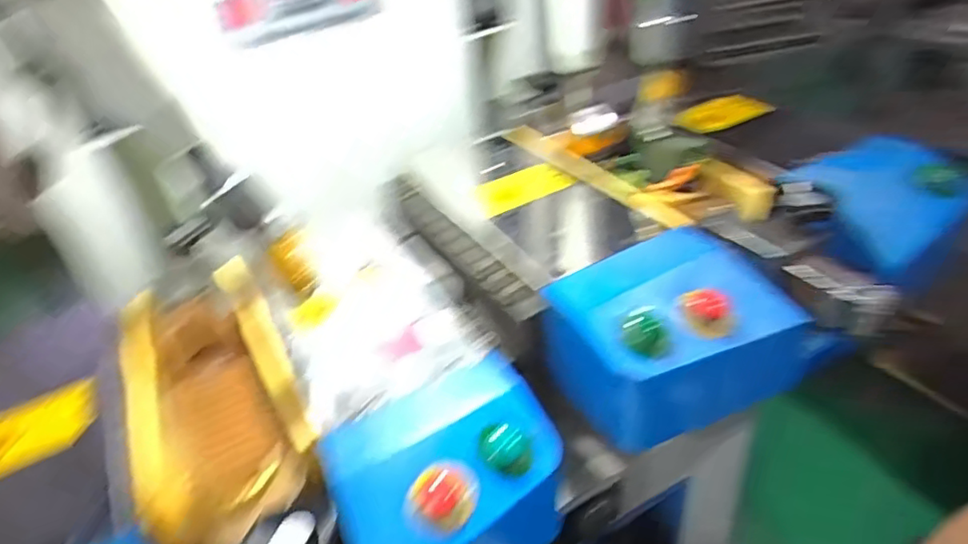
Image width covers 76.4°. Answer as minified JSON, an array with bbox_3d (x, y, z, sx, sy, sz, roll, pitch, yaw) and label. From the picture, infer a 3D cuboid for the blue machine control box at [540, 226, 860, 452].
[{"bbox_3d":[0.203,0.068,0.681,0.262,0.131,0.173,-20,38,-15],"label":"blue machine control box"}]

